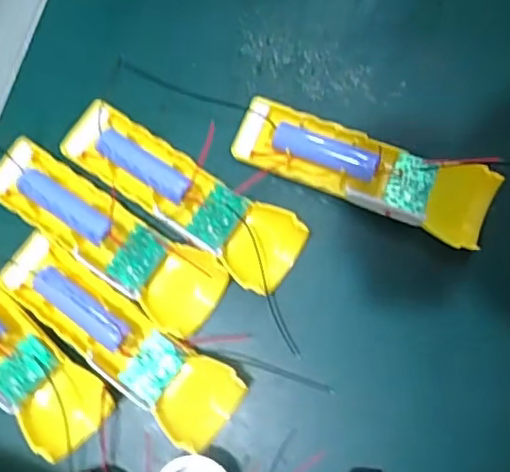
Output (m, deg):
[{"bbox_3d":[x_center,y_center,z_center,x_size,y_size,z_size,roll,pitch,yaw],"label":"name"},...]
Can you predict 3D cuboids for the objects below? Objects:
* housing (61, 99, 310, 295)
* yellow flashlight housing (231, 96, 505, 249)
[{"bbox_3d":[-0.047,-0.027,0.382,0.165,0.022,0.050,32,82,7],"label":"housing"},{"bbox_3d":[0.067,-0.042,0.381,0.161,0.025,0.045,21,81,5],"label":"yellow flashlight housing"}]

